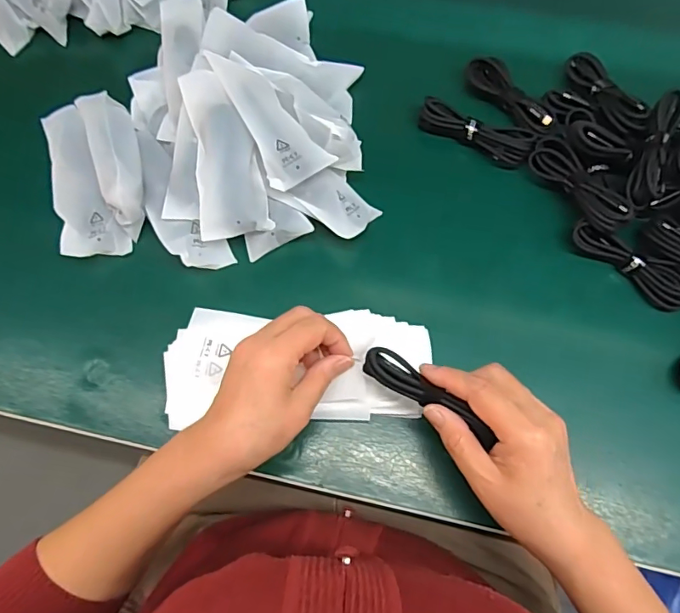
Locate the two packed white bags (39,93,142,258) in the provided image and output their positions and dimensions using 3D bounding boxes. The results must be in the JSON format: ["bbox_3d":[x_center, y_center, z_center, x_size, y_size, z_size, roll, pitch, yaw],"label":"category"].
[{"bbox_3d":[-0.224,-0.127,0.449,0.081,0.039,0.163,-15,72,-4],"label":"two packed white bags"}]

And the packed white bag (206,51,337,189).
[{"bbox_3d":[-0.067,-0.171,0.429,0.052,0.017,0.146,-28,75,-16],"label":"packed white bag"}]

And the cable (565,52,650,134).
[{"bbox_3d":[0.251,-0.205,0.463,0.032,0.022,0.104,-16,60,-3],"label":"cable"}]

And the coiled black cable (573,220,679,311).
[{"bbox_3d":[0.255,-0.038,0.425,0.110,0.030,0.033,39,77,13],"label":"coiled black cable"}]

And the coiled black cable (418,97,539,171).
[{"bbox_3d":[0.130,-0.166,0.468,0.110,0.022,0.037,20,73,8],"label":"coiled black cable"}]

